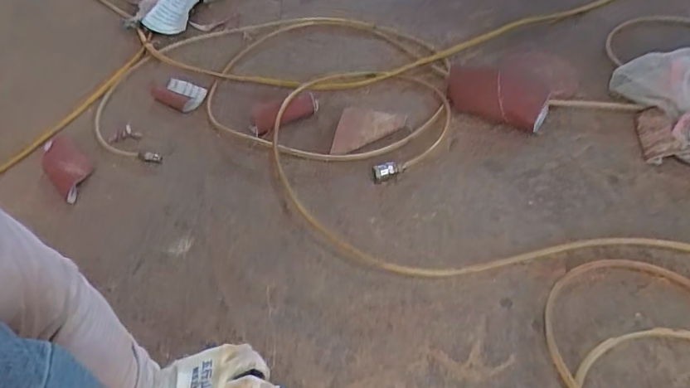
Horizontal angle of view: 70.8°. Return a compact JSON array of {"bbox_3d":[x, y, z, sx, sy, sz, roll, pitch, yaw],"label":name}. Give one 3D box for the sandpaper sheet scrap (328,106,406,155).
[{"bbox_3d":[0.040,-0.101,0.806,0.106,0.017,0.125,14,55,2],"label":"sandpaper sheet scrap"}]

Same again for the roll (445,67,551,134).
[{"bbox_3d":[0.252,-0.170,0.823,0.178,0.052,0.095,17,52,21],"label":"roll"}]

